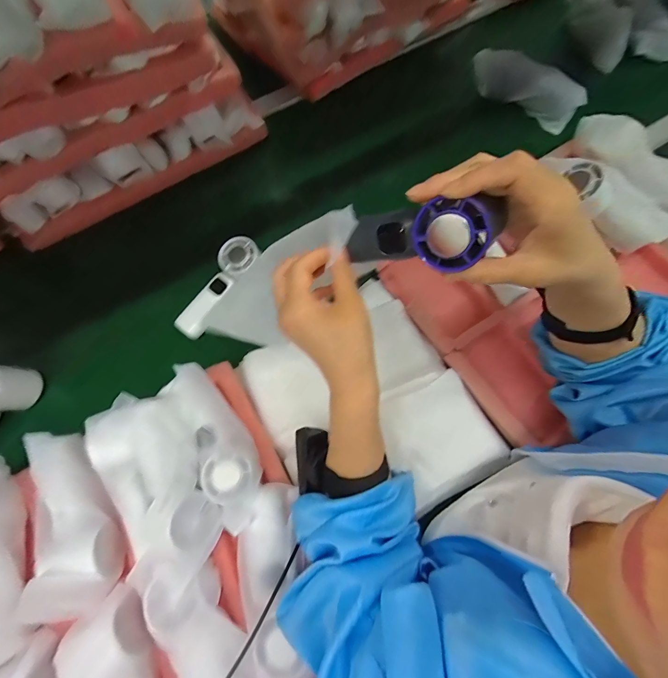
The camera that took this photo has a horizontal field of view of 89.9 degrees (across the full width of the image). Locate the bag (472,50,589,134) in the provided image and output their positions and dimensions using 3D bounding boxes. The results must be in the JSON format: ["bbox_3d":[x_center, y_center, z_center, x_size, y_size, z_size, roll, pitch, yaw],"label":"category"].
[{"bbox_3d":[0.335,-0.452,0.594,0.202,0.072,0.059,37,75,13],"label":"bag"}]

